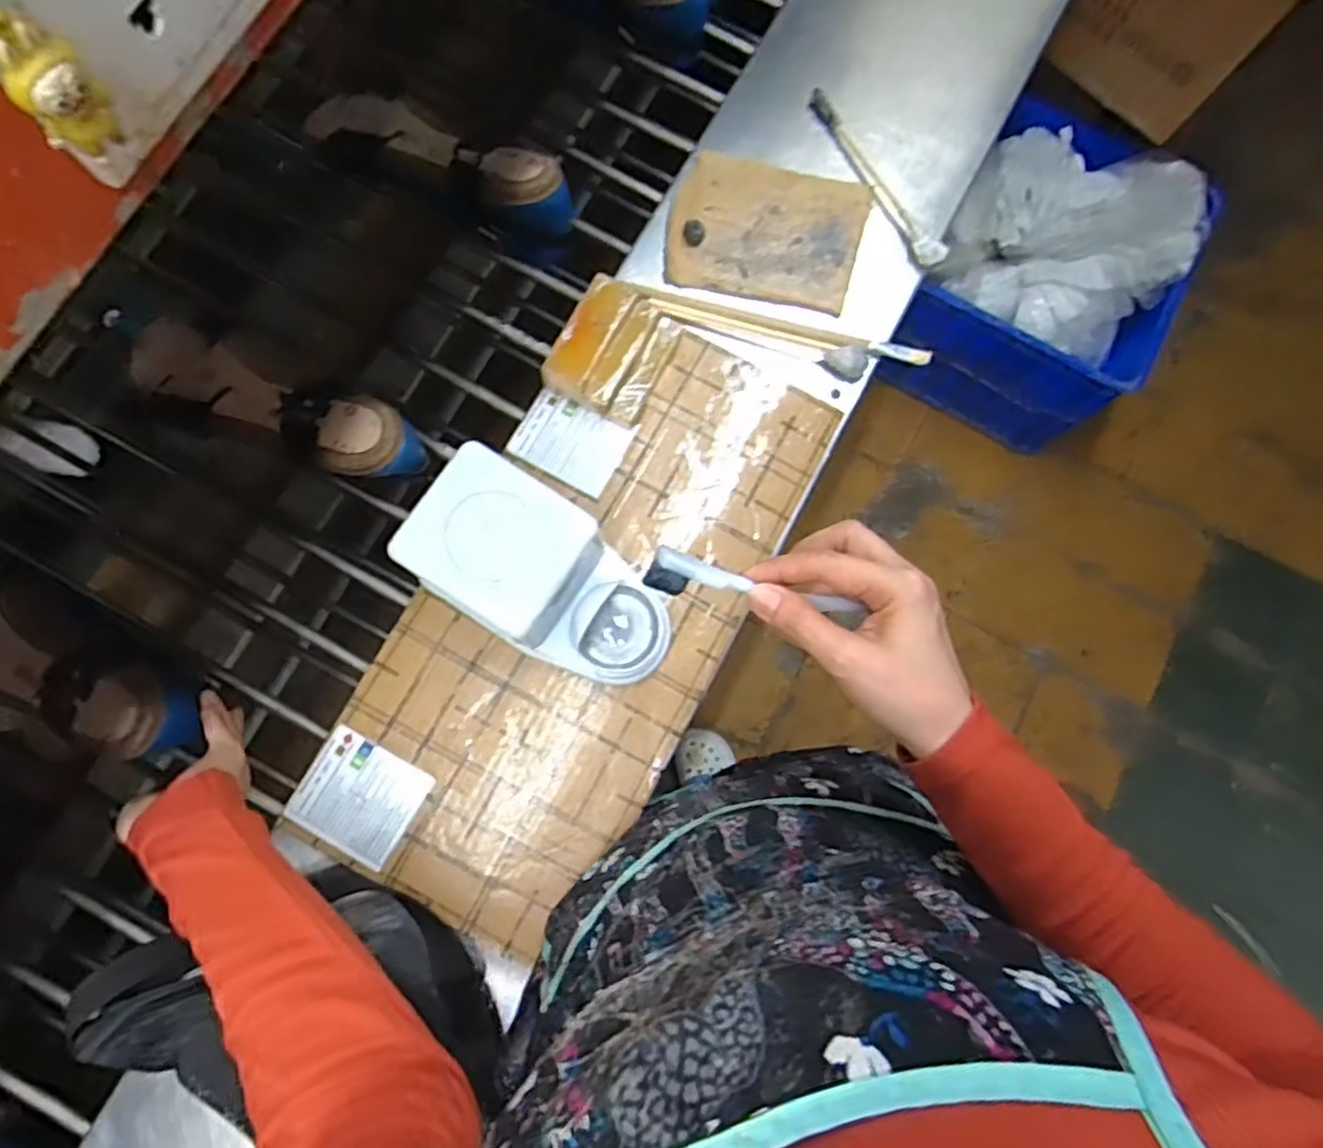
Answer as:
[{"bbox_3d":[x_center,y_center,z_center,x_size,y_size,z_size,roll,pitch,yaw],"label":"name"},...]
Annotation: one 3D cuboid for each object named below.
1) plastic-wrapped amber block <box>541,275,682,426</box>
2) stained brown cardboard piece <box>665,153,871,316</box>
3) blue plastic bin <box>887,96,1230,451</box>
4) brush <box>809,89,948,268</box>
[{"bbox_3d":[-0.036,-0.184,0.594,0.076,0.050,0.105,27,79,6],"label":"plastic-wrapped amber block"},{"bbox_3d":[0.090,-0.299,0.639,0.164,0.023,0.124,15,78,4],"label":"stained brown cardboard piece"},{"bbox_3d":[0.679,-0.501,1.315,0.378,0.326,0.399,29,79,7],"label":"blue plastic bin"},{"bbox_3d":[0.191,-0.355,0.652,0.020,0.015,0.197,-30,79,-6],"label":"brush"}]

